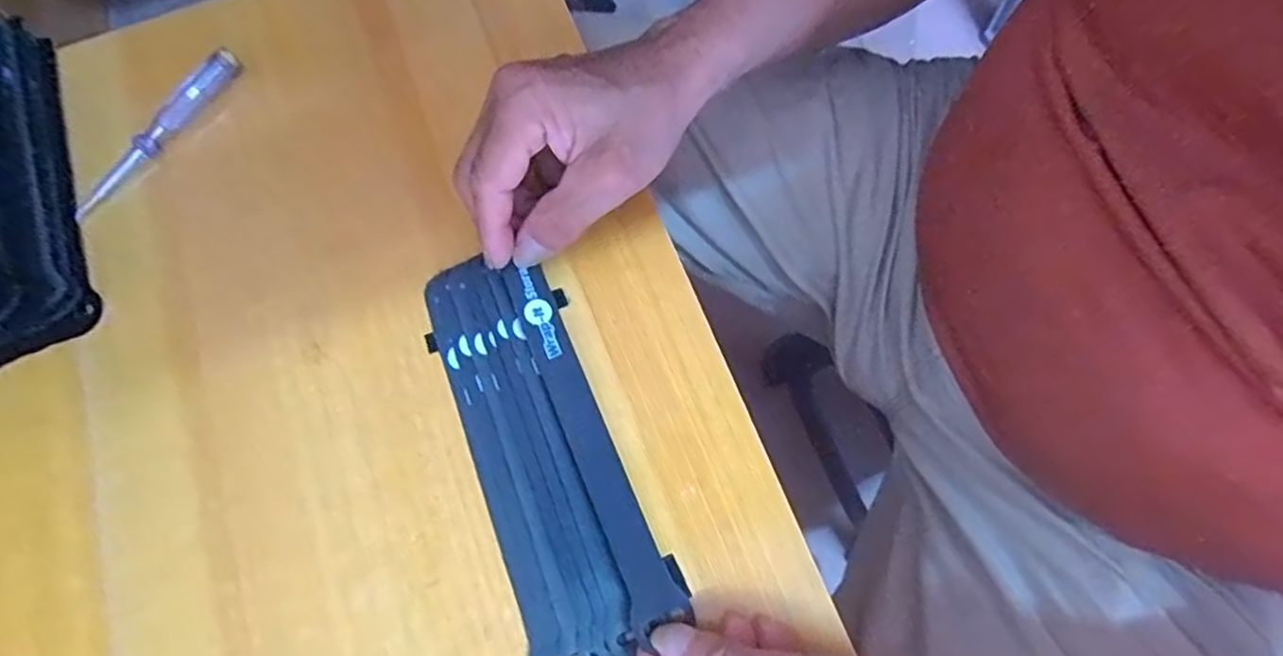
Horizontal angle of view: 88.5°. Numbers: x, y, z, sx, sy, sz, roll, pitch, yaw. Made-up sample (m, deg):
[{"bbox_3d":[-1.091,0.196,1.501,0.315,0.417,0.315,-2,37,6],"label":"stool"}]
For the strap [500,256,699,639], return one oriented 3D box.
[{"bbox_3d":[-0.024,0.048,0.301,0.023,0.005,0.169,-20,73,-11],"label":"strap"}]

